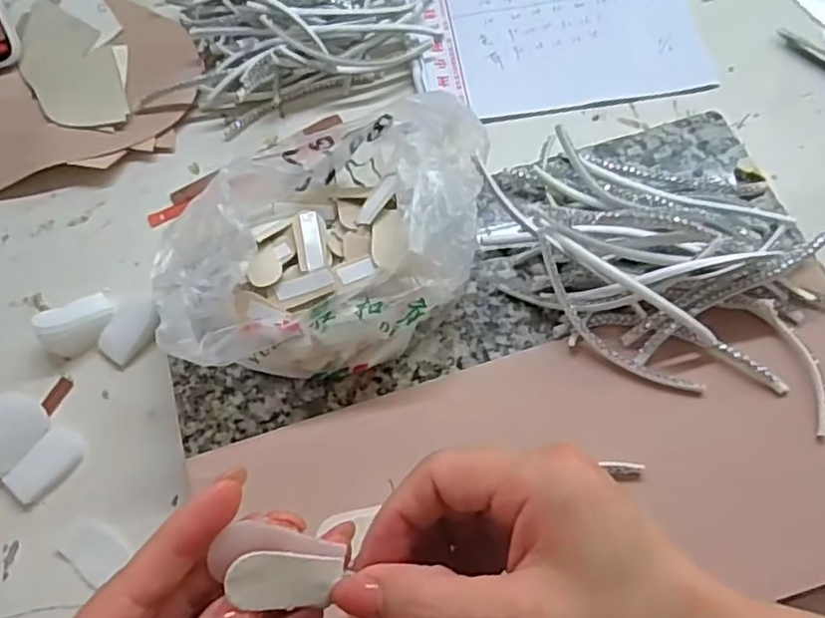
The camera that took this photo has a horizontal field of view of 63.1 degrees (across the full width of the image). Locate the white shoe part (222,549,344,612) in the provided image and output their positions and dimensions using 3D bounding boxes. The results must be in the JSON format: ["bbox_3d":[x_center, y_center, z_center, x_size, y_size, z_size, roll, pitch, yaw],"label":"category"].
[{"bbox_3d":[-0.040,0.086,0.213,0.036,0.007,0.016,10,64,-23],"label":"white shoe part"}]

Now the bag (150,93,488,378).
[{"bbox_3d":[-0.051,-0.041,0.373,0.175,0.057,0.149,-2,66,3],"label":"bag"}]

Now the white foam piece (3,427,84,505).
[{"bbox_3d":[-0.211,0.089,0.386,0.026,0.008,0.043,27,70,14],"label":"white foam piece"}]

